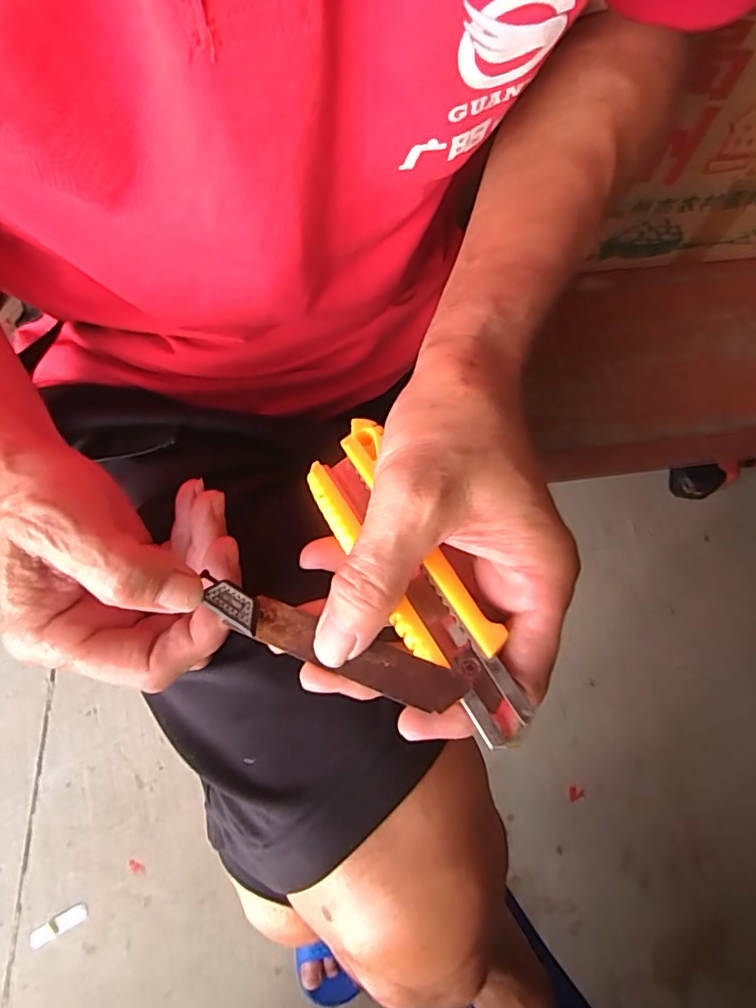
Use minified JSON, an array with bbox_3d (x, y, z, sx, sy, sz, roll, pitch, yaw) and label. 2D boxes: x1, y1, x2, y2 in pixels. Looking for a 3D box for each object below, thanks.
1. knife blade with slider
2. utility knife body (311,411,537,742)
[{"bbox_3d":[-0.021,0.052,0.211,0.110,0.008,0.017,16,65,24],"label":"knife blade with slider"},{"bbox_3d":[0.012,0.024,0.227,0.038,0.014,0.147,-26,57,-12],"label":"utility knife body"}]

